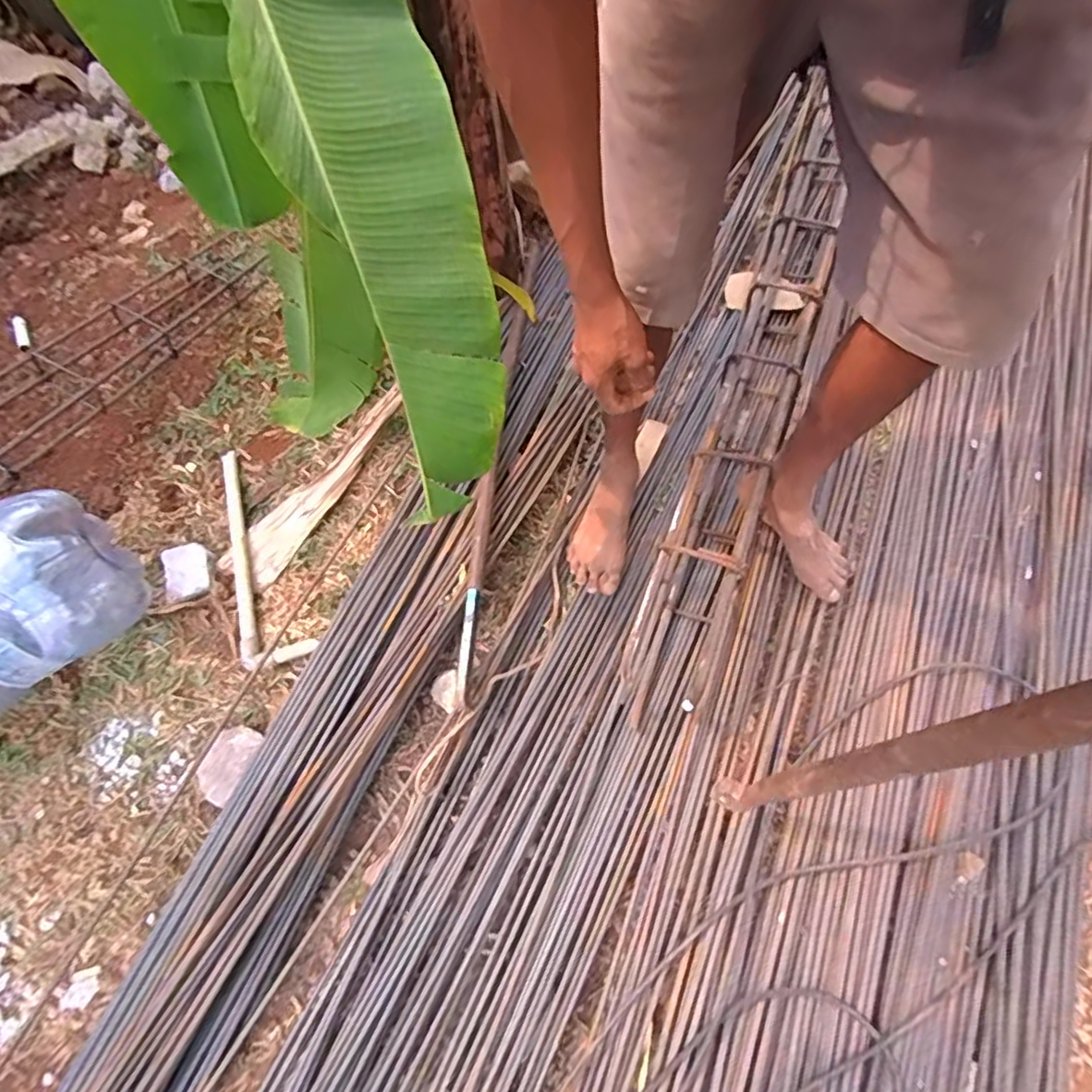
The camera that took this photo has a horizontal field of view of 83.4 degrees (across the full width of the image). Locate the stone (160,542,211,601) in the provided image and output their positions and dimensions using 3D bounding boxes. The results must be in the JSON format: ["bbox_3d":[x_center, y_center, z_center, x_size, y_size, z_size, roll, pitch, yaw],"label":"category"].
[{"bbox_3d":[-0.587,0.040,1.005,0.069,0.031,0.091,-14,64,-8],"label":"stone"}]

